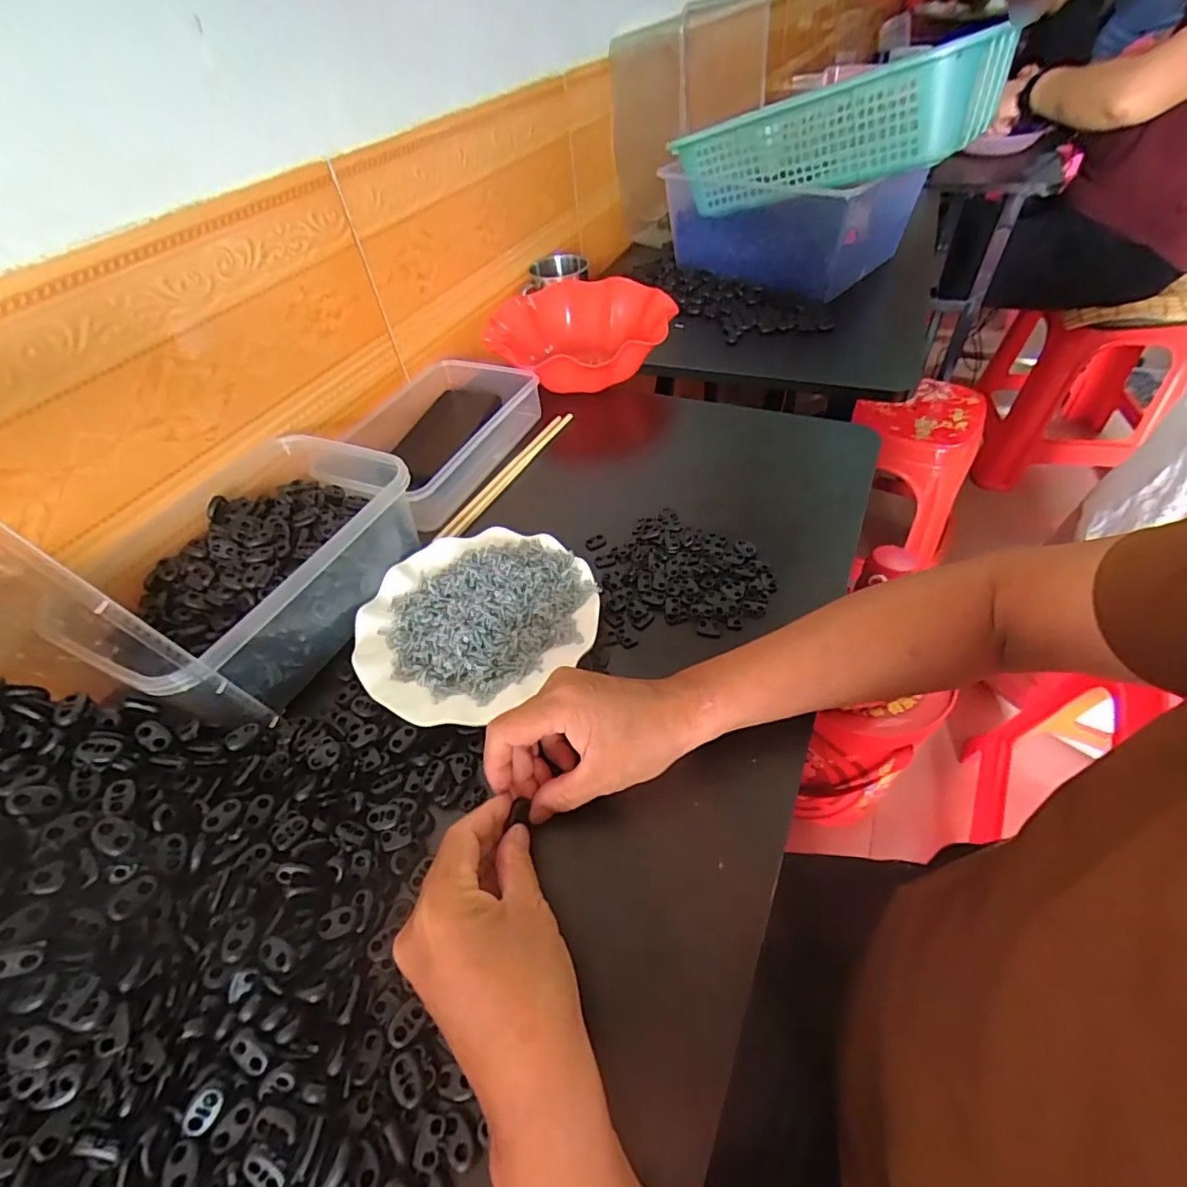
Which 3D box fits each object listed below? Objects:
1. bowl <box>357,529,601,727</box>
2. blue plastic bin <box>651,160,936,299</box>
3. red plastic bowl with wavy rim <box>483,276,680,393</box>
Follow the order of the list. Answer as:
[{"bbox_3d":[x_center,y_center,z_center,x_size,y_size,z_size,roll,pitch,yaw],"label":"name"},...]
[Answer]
[{"bbox_3d":[-0.091,0.017,0.436,0.178,0.030,0.170,-3,47,3],"label":"bowl"},{"bbox_3d":[0.267,-0.526,0.793,0.176,0.130,0.305,-37,54,-25],"label":"blue plastic bin"},{"bbox_3d":[-0.015,-0.319,0.697,0.220,0.063,0.207,-3,47,3],"label":"red plastic bowl with wavy rim"}]

